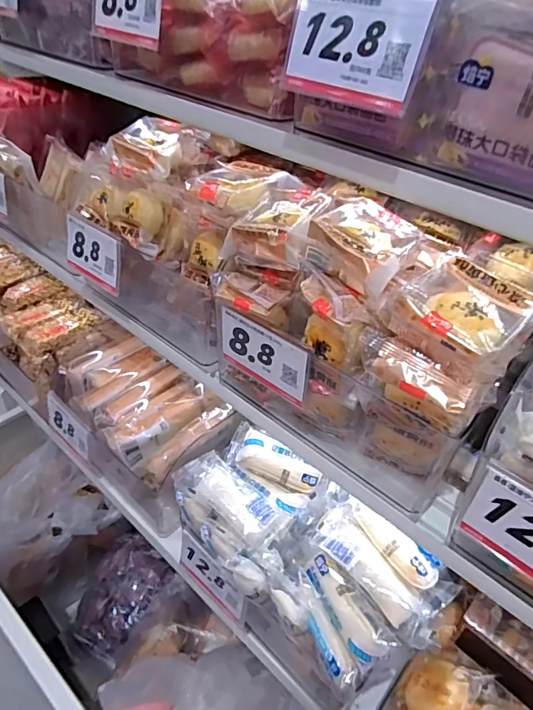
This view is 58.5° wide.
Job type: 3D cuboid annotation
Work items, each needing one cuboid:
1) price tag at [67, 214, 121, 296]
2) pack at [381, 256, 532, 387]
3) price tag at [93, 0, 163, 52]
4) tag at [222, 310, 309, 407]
[{"bbox_3d":[-0.191,-0.110,0.527,0.093,0.061,0.008,30,30,26],"label":"price tag"},{"bbox_3d":[0.128,-0.026,0.307,0.073,0.035,0.084,33,48,29],"label":"pack"},{"bbox_3d":[-0.126,-0.317,0.428,0.094,0.062,0.005,33,38,26],"label":"price tag"},{"bbox_3d":[-0.004,0.001,0.411,0.095,0.060,0.005,33,47,29],"label":"tag"}]

